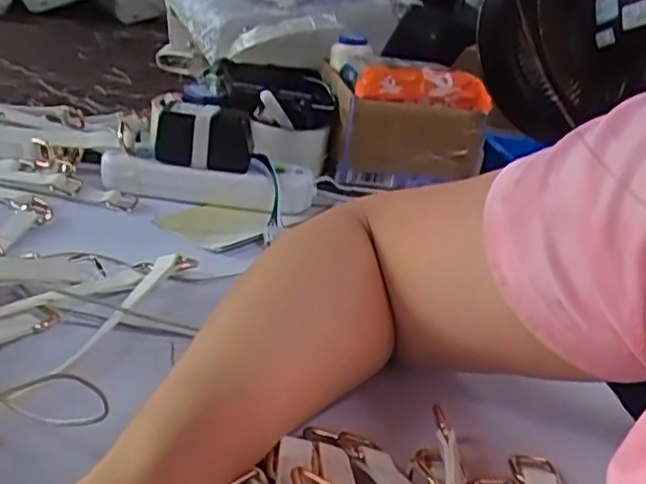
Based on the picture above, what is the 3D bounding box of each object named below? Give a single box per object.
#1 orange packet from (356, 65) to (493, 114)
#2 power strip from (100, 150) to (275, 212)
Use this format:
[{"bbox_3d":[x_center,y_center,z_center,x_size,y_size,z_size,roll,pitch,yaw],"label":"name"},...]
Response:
[{"bbox_3d":[0.094,-0.147,0.647,0.127,0.032,0.032,5,25,-11],"label":"orange packet"},{"bbox_3d":[-0.111,-0.051,0.562,0.140,0.031,0.027,8,24,-6],"label":"power strip"}]

